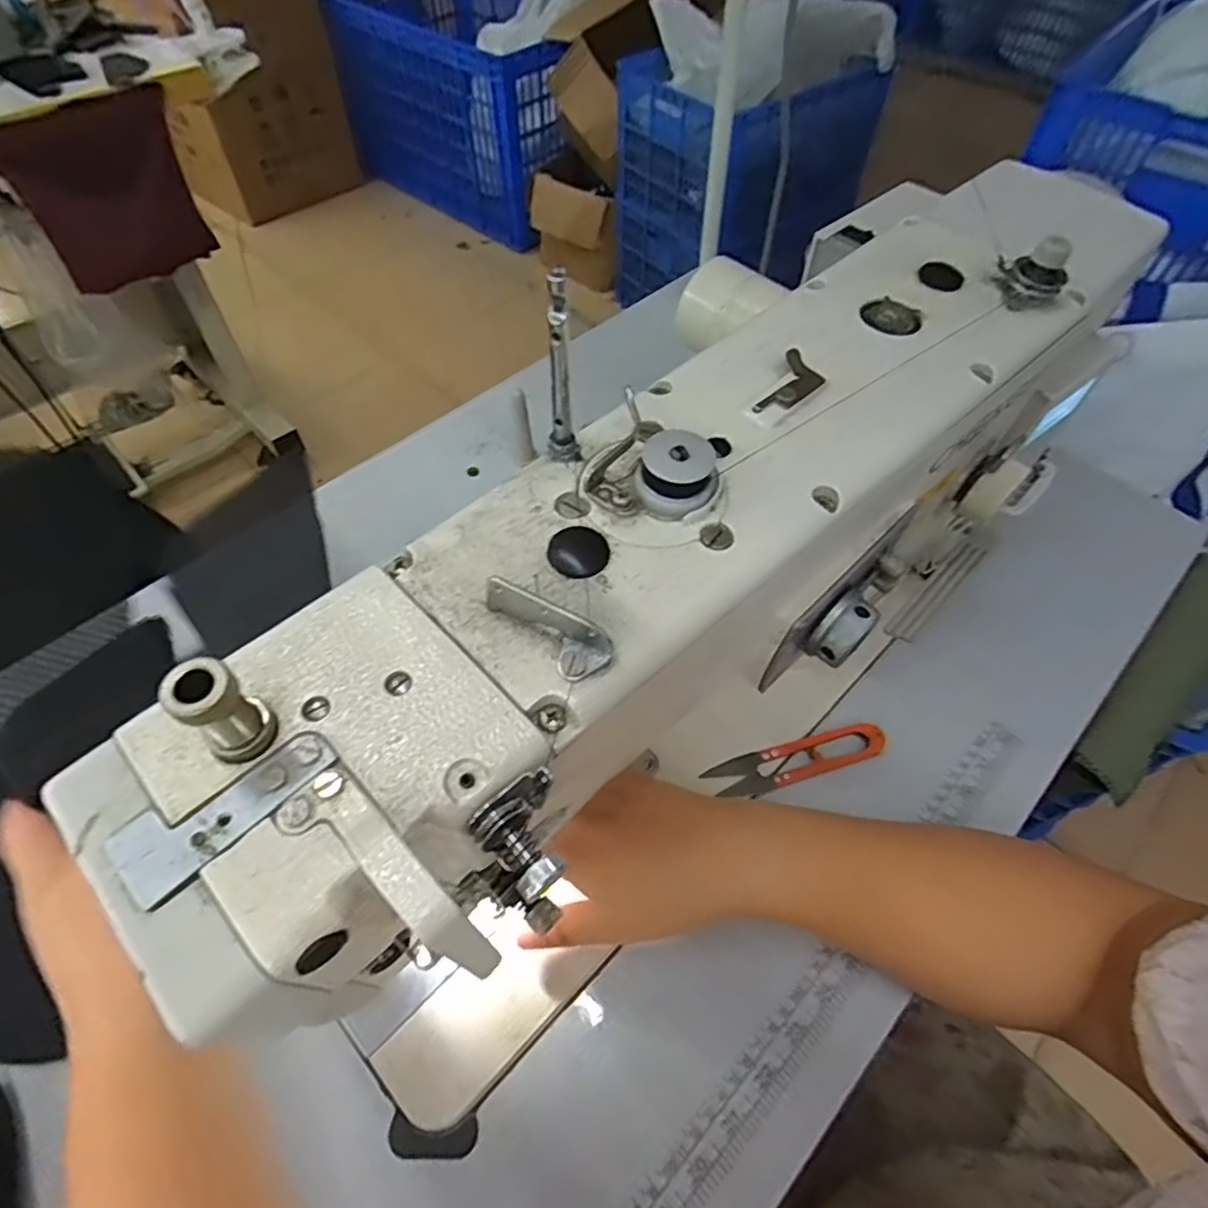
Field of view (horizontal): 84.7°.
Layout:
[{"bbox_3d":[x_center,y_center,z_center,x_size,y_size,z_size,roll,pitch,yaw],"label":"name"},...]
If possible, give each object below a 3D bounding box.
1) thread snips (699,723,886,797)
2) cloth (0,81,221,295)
[{"bbox_3d":[0.123,0.099,0.421,0.115,0.011,0.027,-14,57,-10],"label":"thread snips"},{"bbox_3d":[-0.759,-0.629,1.029,0.235,0.246,0.033,-33,62,-20],"label":"cloth"}]

